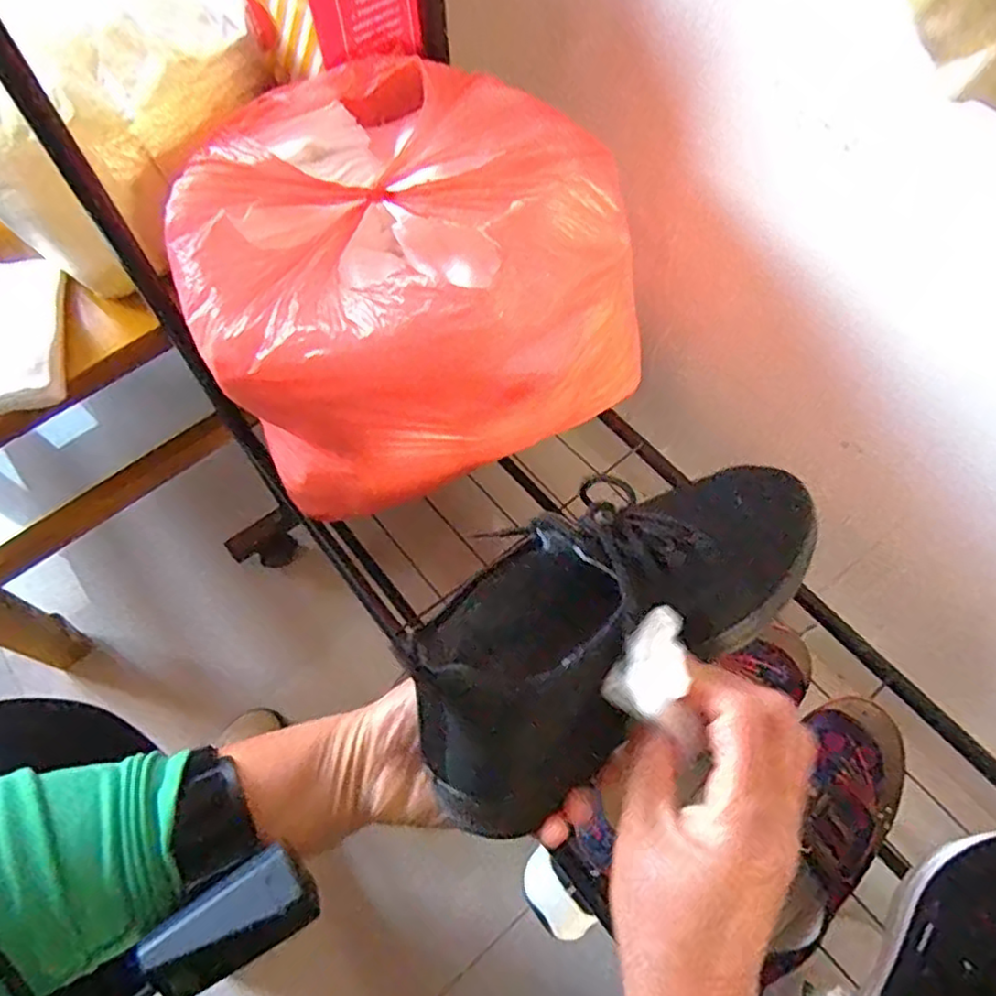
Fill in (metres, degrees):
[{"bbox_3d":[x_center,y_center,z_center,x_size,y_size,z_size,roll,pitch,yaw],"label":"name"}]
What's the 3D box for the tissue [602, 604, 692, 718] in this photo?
[{"bbox_3d":[0.067,0.070,0.284,0.026,0.014,0.046,30,68,16],"label":"tissue"}]

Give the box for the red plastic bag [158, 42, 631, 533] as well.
[{"bbox_3d":[-0.076,-0.159,0.541,0.315,0.236,0.288,-39,68,-16],"label":"red plastic bag"}]

